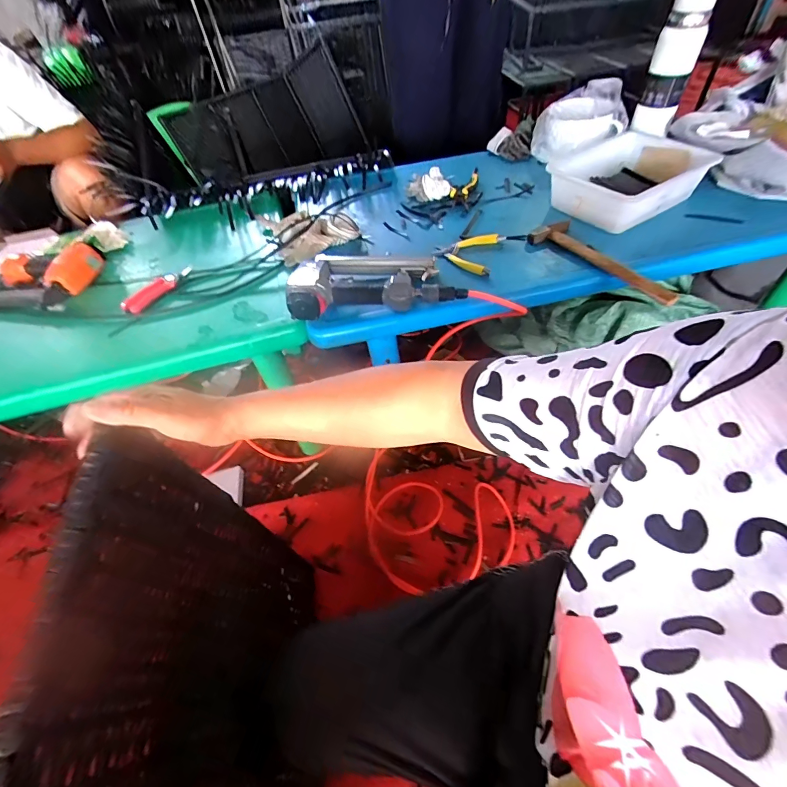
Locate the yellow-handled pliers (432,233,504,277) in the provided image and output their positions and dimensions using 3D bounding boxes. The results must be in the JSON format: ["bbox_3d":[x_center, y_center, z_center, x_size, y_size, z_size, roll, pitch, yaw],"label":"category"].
[{"bbox_3d":[0.133,-0.265,0.726,0.119,0.016,0.140,15,53,18],"label":"yellow-handled pliers"}]

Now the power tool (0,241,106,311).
[{"bbox_3d":[-0.714,-0.241,0.787,0.228,0.068,0.154,10,52,14],"label":"power tool"}]

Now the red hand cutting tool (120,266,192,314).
[{"bbox_3d":[-0.452,-0.200,0.749,0.042,0.016,0.146,21,55,22],"label":"red hand cutting tool"}]

